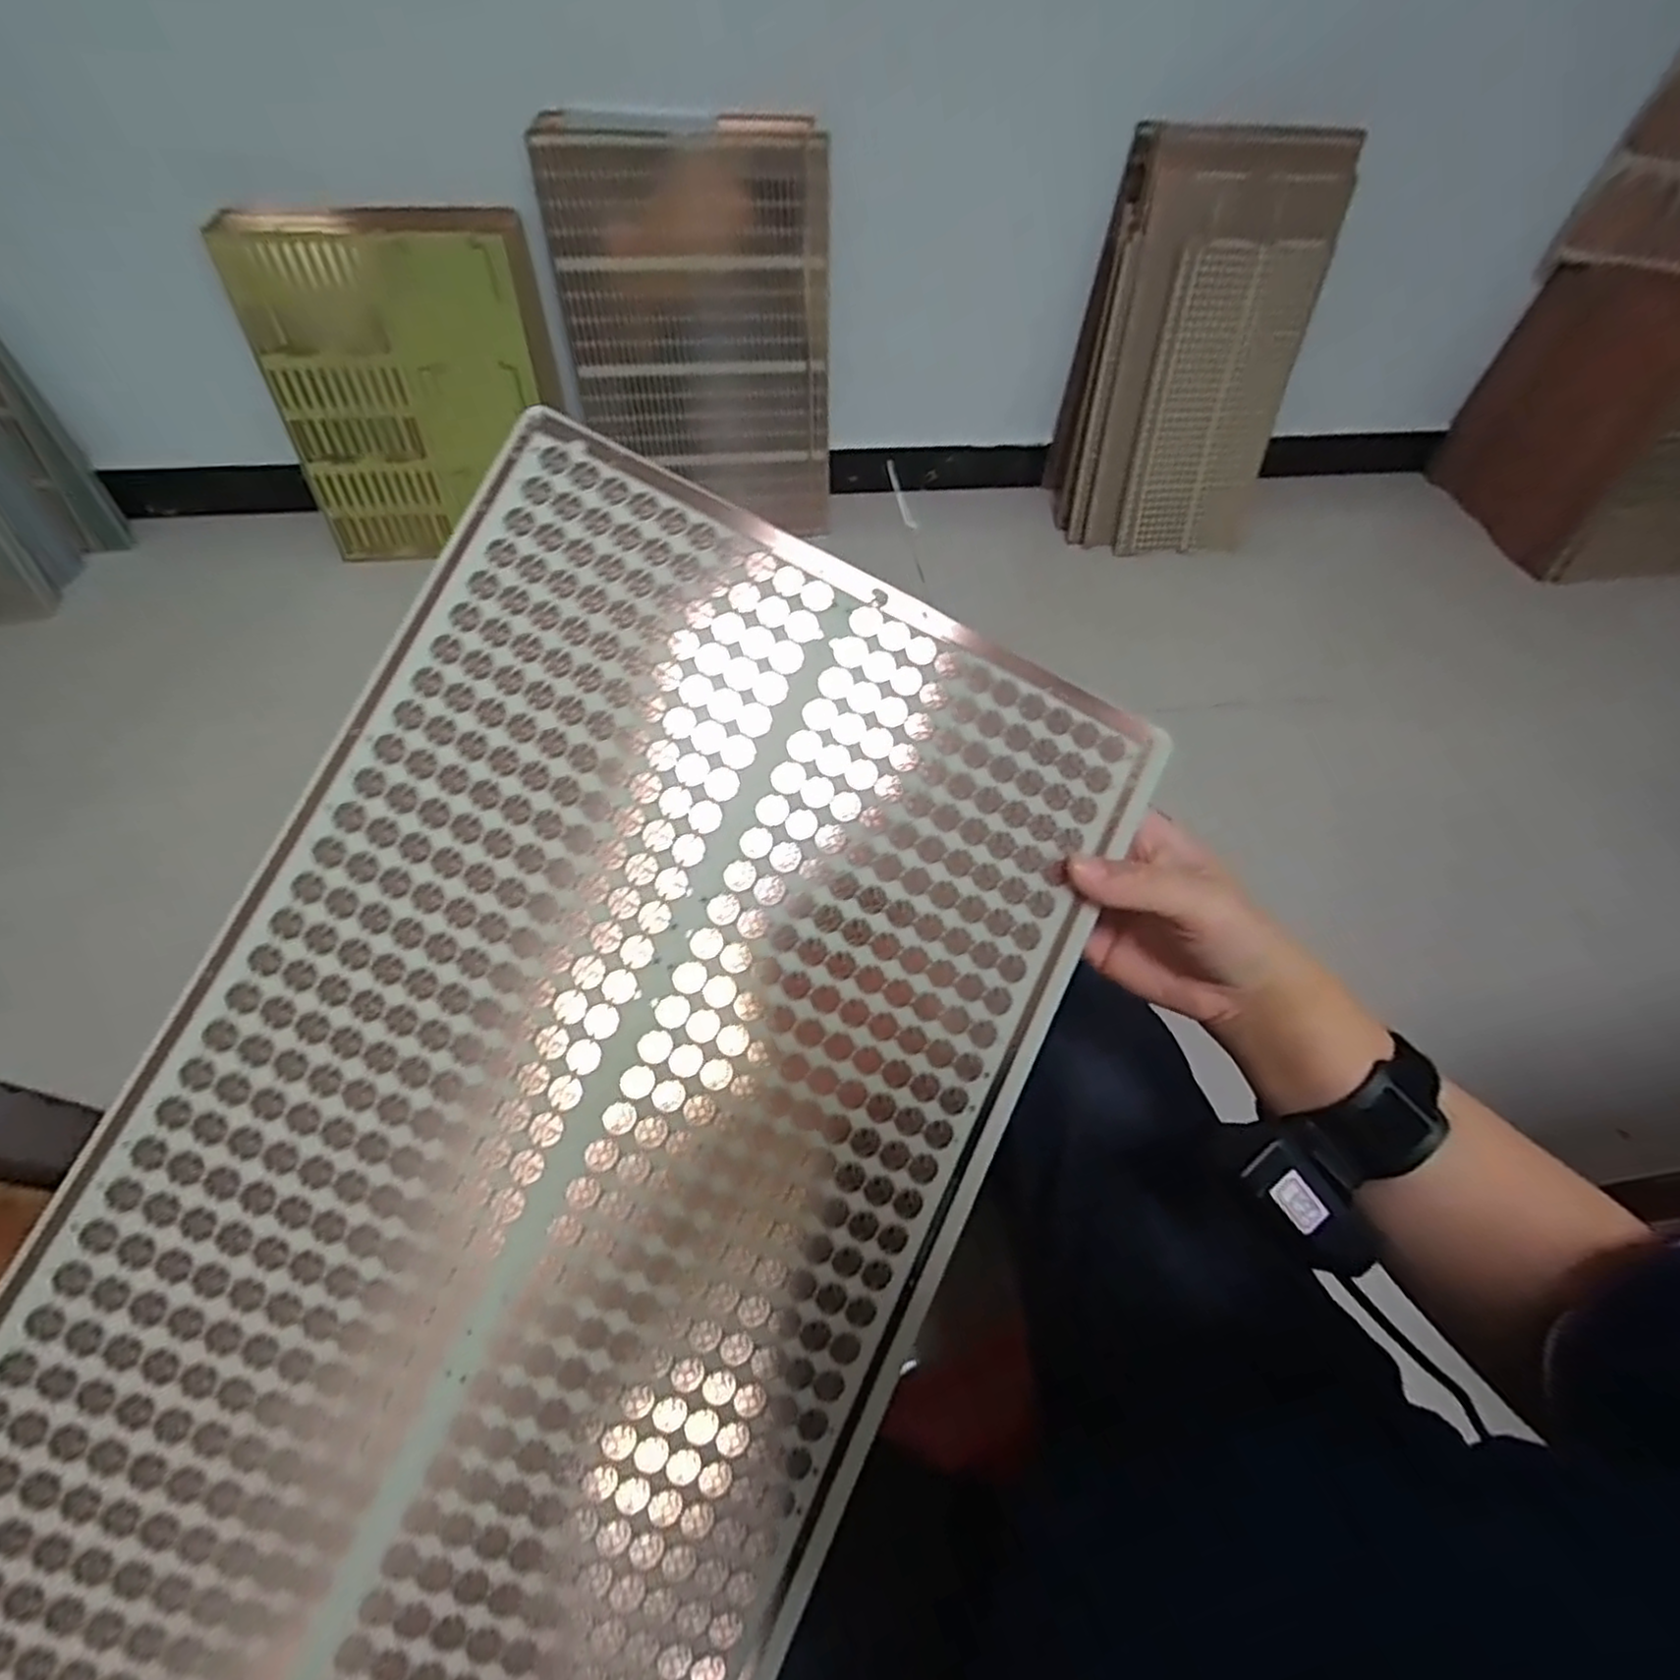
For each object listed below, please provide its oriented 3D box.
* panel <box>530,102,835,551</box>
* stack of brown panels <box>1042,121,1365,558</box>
[{"bbox_3d":[-0.236,-0.832,1.266,0.431,0.604,0.059,-4,45,-5],"label":"panel"},{"bbox_3d":[0.636,-0.864,1.317,0.362,0.603,0.248,-9,57,-9],"label":"stack of brown panels"}]

